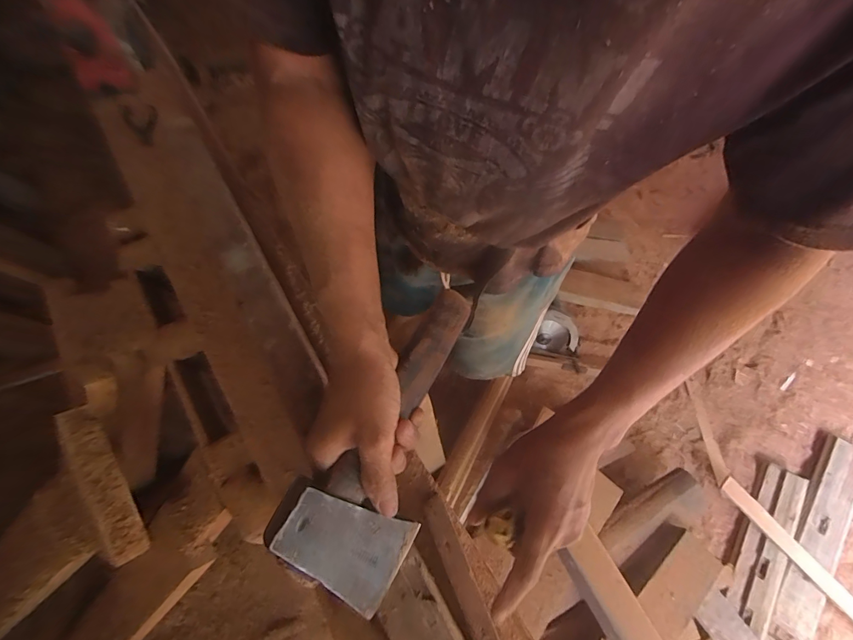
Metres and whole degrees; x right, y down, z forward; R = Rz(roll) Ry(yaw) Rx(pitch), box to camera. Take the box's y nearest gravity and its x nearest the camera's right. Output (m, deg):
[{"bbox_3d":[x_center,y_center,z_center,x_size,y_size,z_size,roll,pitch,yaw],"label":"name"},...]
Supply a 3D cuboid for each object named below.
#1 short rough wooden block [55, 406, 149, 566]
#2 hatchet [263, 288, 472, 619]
[{"bbox_3d":[-0.399,0.199,0.455,0.040,0.022,0.193,-22,83,-48],"label":"short rough wooden block"},{"bbox_3d":[-0.043,0.095,0.327,0.114,0.040,0.271,27,71,-30],"label":"hatchet"}]

